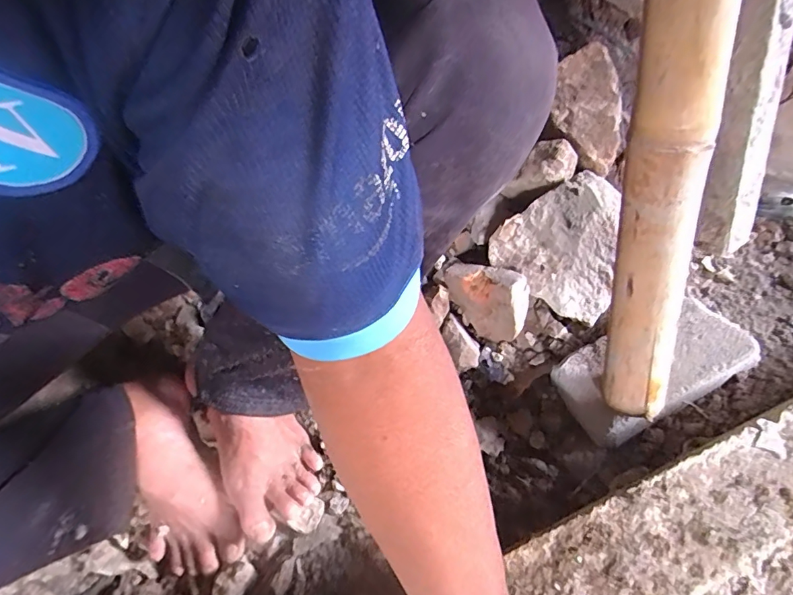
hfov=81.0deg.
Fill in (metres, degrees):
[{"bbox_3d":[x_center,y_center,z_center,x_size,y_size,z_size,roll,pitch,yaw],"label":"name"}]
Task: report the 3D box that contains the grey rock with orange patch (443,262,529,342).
[{"bbox_3d":[0.112,-0.002,0.588,0.119,0.082,0.065,37,69,22],"label":"grey rock with orange patch"}]

